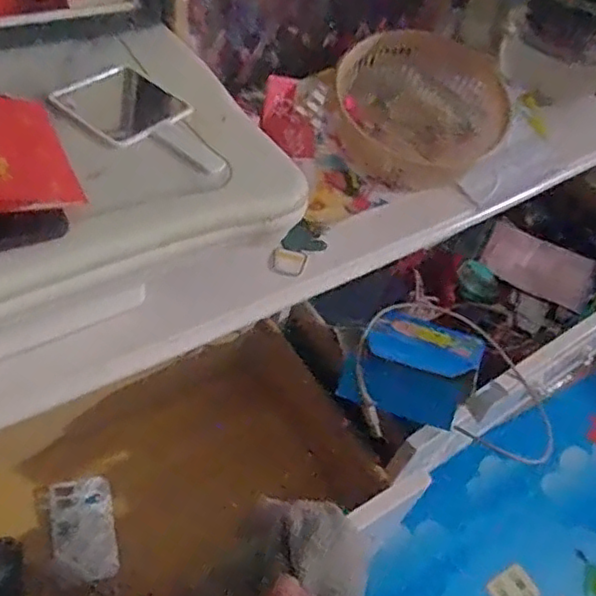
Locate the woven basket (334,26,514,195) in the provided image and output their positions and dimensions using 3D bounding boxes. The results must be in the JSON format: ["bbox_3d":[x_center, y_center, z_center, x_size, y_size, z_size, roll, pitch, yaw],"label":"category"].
[{"bbox_3d":[0.130,-0.226,0.754,0.178,0.096,0.193,6,49,-6],"label":"woven basket"}]

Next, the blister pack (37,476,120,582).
[{"bbox_3d":[-0.206,0.220,0.605,0.061,0.004,0.093,-7,67,-18],"label":"blister pack"}]

